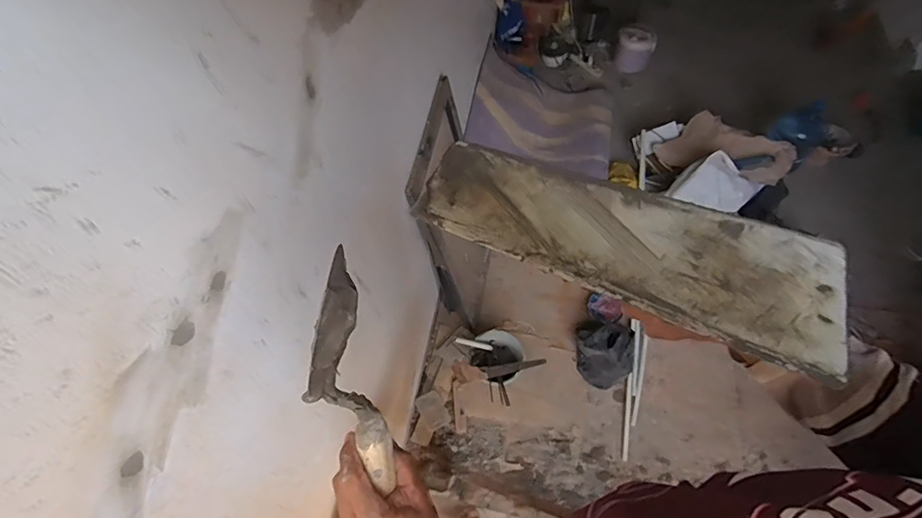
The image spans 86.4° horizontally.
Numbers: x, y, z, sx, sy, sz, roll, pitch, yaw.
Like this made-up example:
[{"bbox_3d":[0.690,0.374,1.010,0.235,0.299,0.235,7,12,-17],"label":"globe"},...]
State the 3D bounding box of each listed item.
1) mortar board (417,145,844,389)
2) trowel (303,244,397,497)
[{"bbox_3d":[0.118,-0.016,0.355,0.291,0.008,0.103,20,63,10],"label":"mortar board"},{"bbox_3d":[-0.096,0.098,0.413,0.057,0.048,0.201,-17,104,-8],"label":"trowel"}]

